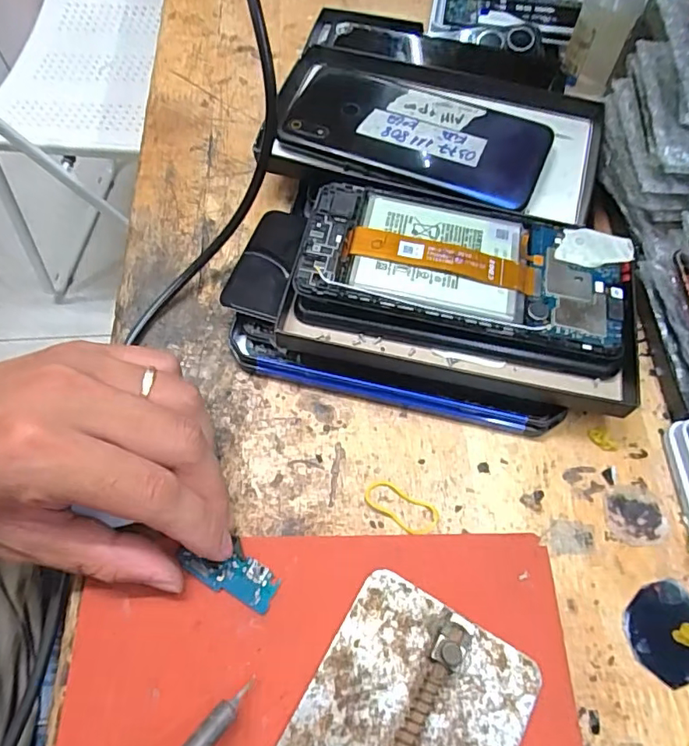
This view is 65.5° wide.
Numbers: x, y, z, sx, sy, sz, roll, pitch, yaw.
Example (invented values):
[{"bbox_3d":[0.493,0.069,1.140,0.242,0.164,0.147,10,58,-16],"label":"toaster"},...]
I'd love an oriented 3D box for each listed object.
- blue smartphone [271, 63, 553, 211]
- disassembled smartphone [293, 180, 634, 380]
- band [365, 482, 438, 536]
[{"bbox_3d":[0.039,-0.143,0.319,0.155,0.013,0.073,23,66,10],"label":"blue smartphone"},{"bbox_3d":[0.061,-0.053,0.264,0.159,0.009,0.076,12,64,5],"label":"disassembled smartphone"},{"bbox_3d":[0.027,0.064,0.253,0.036,0.004,0.016,27,66,12],"label":"band"}]

